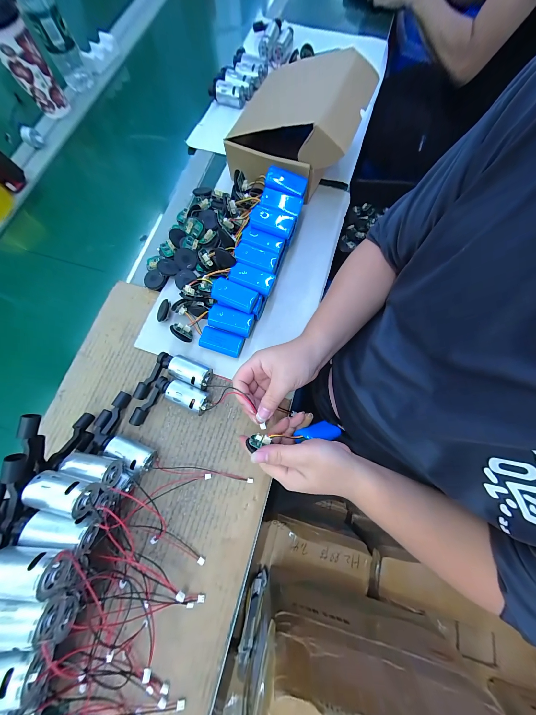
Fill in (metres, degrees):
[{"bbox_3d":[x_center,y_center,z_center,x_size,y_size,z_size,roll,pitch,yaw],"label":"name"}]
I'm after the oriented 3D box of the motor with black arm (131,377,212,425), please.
[{"bbox_3d":[-0.146,0.061,0.351,0.114,0.032,0.061,-8,76,-3],"label":"motor with black arm"}]

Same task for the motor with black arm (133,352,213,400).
[{"bbox_3d":[-0.145,0.025,0.361,0.114,0.031,0.061,-7,76,-3],"label":"motor with black arm"}]

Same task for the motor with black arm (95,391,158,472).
[{"bbox_3d":[-0.207,0.112,0.334,0.054,0.037,0.118,-33,78,-8],"label":"motor with black arm"}]

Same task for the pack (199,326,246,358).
[{"bbox_3d":[-0.075,-0.024,0.379,0.068,0.021,0.034,17,76,4],"label":"pack"}]

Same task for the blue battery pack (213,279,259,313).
[{"bbox_3d":[-0.052,-0.096,0.363,0.071,0.019,0.035,21,76,6],"label":"blue battery pack"}]

